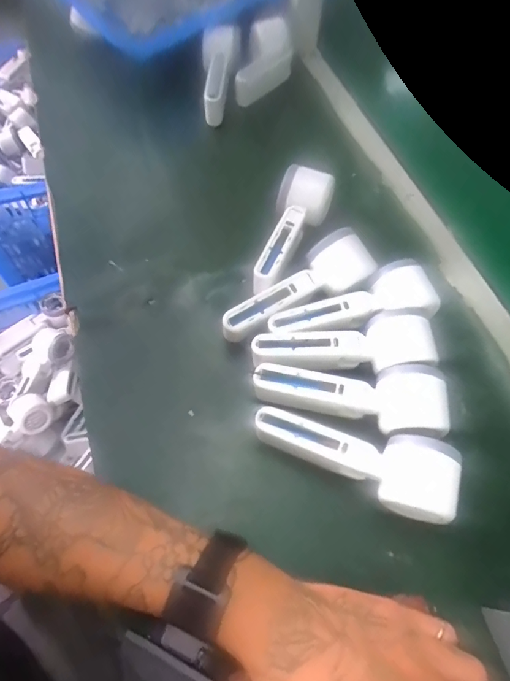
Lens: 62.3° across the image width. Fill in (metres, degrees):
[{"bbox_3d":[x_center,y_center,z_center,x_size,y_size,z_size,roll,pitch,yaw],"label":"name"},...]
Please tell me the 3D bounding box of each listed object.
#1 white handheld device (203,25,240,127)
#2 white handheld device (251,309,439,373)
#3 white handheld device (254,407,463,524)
[{"bbox_3d":[-0.052,-0.370,0.575,0.048,0.040,0.151,6,82,2],"label":"white handheld device"},{"bbox_3d":[0.080,0.005,0.394,0.165,0.051,0.053,-2,61,-3],"label":"white handheld device"},{"bbox_3d":[0.082,0.094,0.355,0.162,0.047,0.057,23,63,10],"label":"white handheld device"}]

